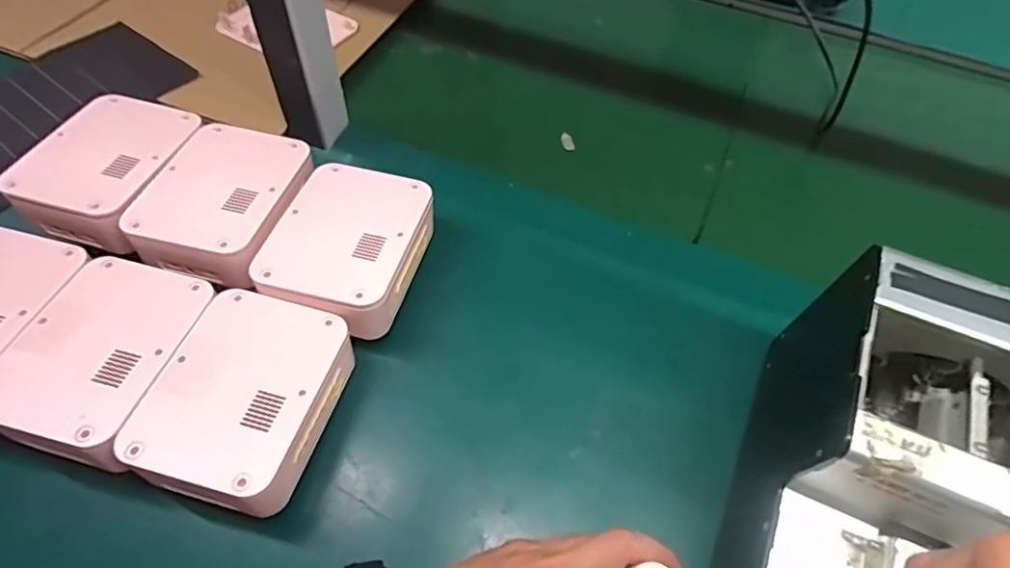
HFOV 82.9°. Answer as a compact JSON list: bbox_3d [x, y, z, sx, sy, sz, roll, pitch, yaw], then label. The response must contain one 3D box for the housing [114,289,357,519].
[{"bbox_3d":[-0.167,0.074,0.374,0.099,0.051,0.130,15,58,7],"label":"housing"}]

